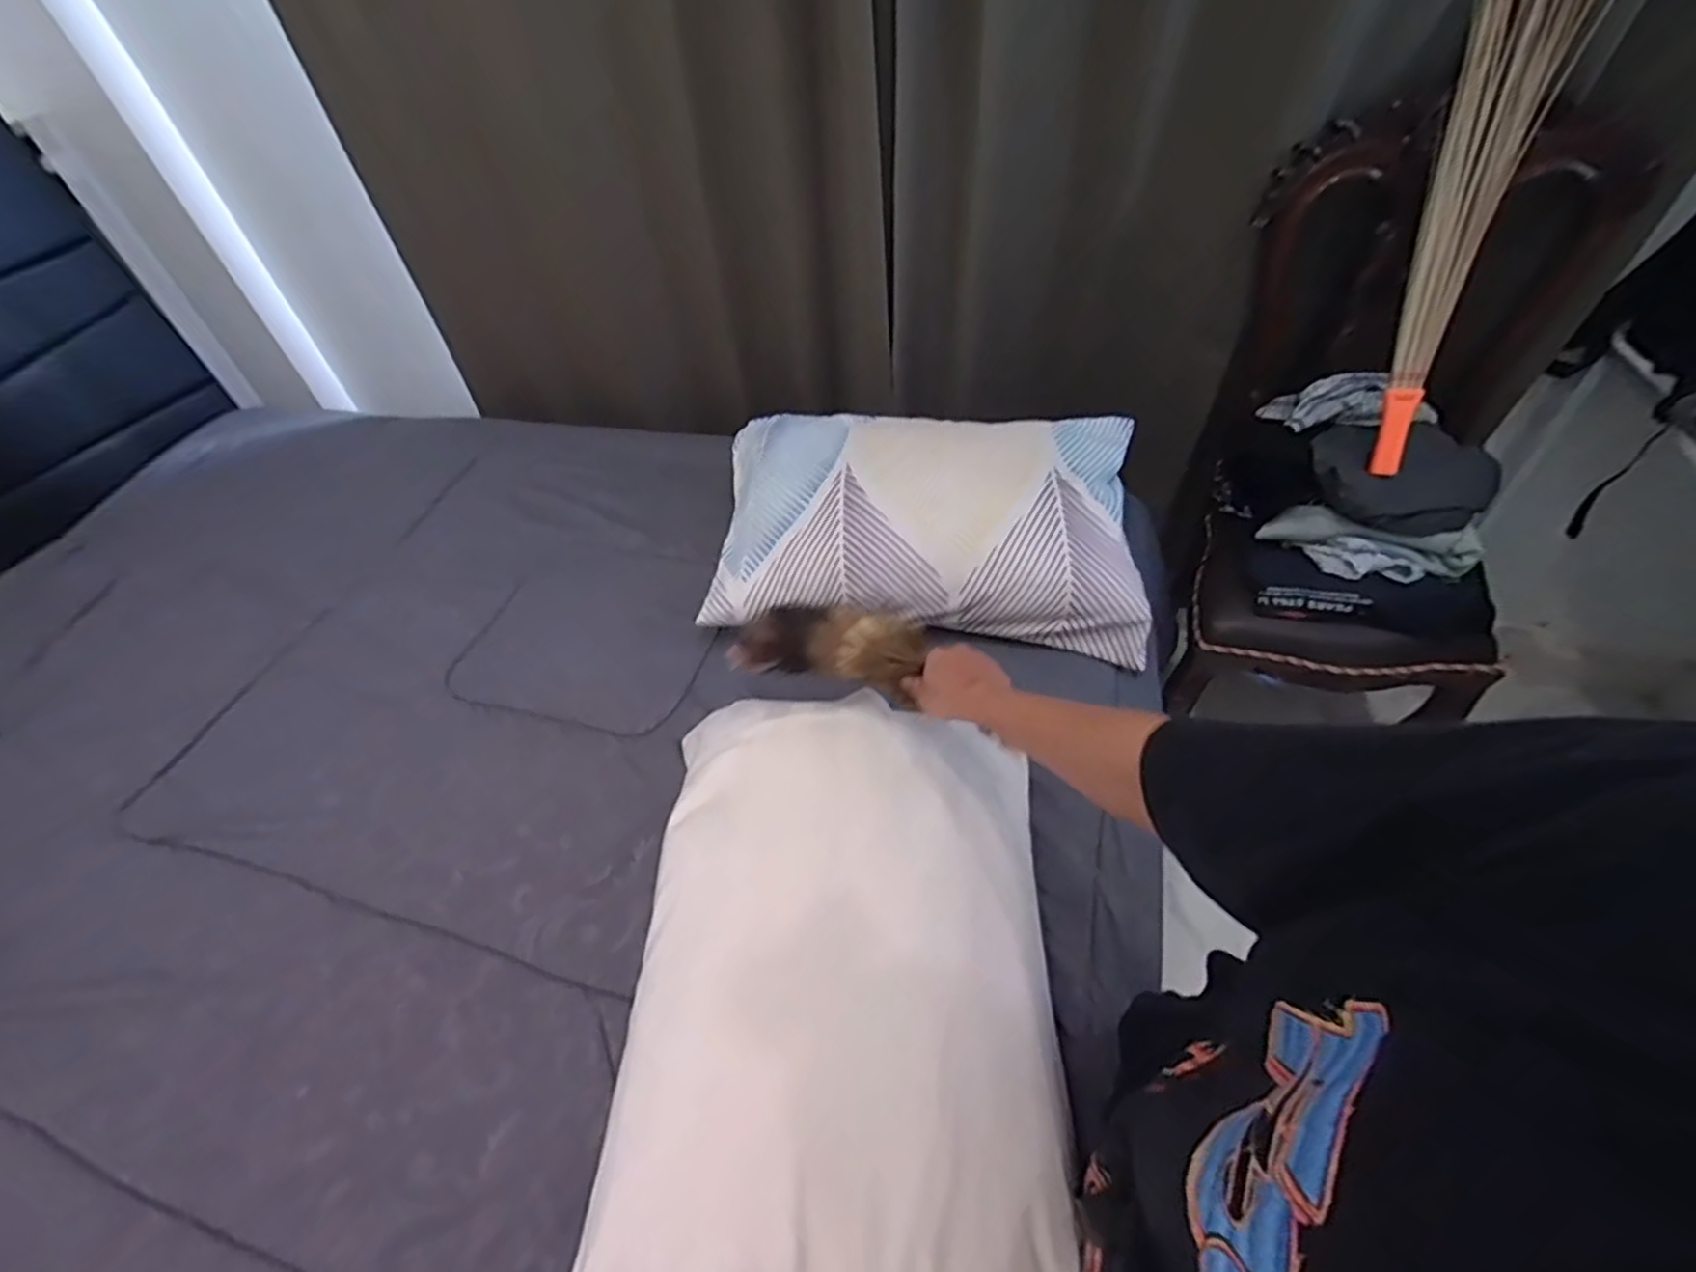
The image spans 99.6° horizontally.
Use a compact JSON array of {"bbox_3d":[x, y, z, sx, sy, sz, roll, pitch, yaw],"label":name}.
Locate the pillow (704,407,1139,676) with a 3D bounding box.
[{"bbox_3d":[0.116,-0.181,1.096,0.623,0.170,0.366,3,50,7],"label":"pillow"}]

